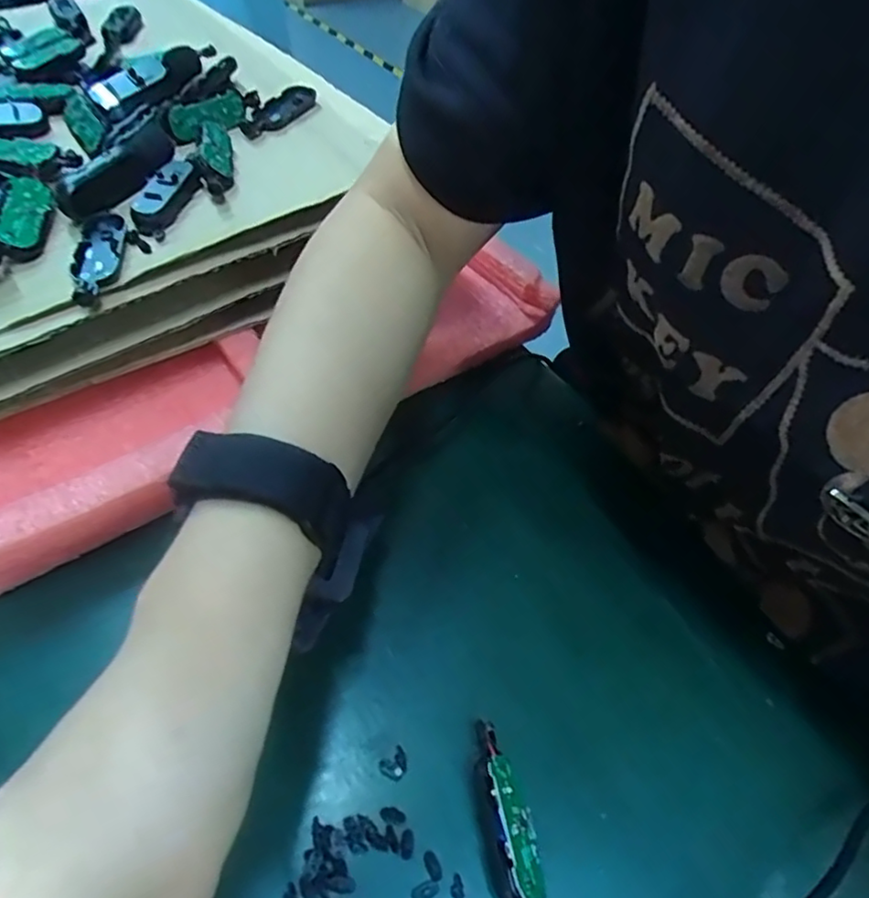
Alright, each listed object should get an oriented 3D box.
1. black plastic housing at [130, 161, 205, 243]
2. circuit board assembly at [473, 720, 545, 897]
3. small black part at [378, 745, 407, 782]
[{"bbox_3d":[-0.131,-0.124,0.303,0.017,0.014,0.048,11,50,5],"label":"black plastic housing"},{"bbox_3d":[0.024,0.126,0.215,0.018,0.020,0.057,-2,50,-7],"label":"circuit board assembly"},{"bbox_3d":[-0.014,0.116,0.229,0.011,0.004,0.010,-32,59,-28],"label":"small black part"}]

